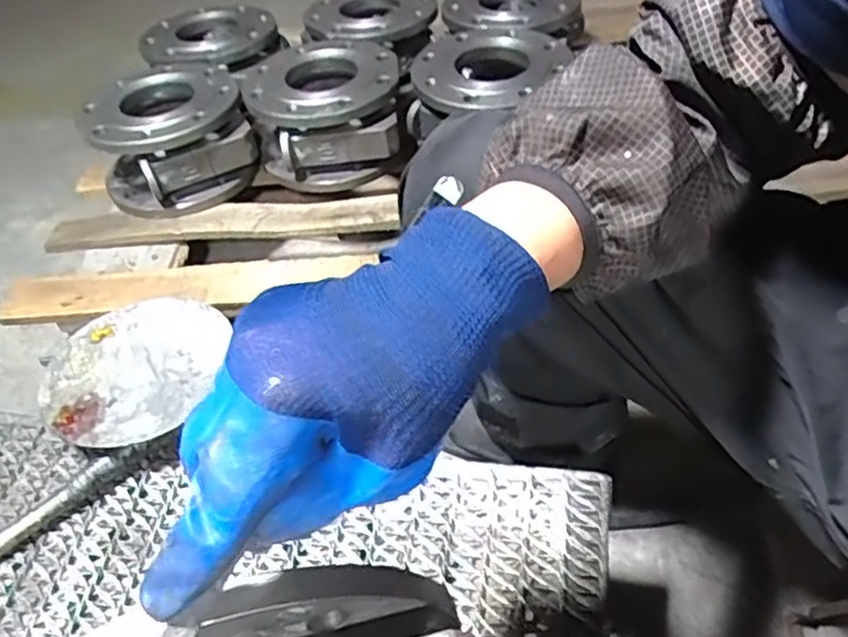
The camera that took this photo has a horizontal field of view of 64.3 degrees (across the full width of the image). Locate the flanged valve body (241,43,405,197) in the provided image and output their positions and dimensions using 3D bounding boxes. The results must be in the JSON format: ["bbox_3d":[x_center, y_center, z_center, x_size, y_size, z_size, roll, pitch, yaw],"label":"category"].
[{"bbox_3d":[-0.139,-0.297,0.978,0.209,0.131,0.209,-11,47,-4],"label":"flanged valve body"}]

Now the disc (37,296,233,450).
[{"bbox_3d":[-0.262,0.040,0.605,0.150,0.013,0.166,13,50,17],"label":"disc"}]

